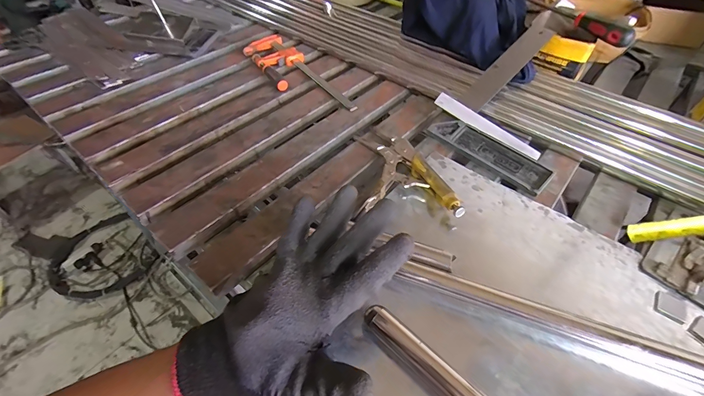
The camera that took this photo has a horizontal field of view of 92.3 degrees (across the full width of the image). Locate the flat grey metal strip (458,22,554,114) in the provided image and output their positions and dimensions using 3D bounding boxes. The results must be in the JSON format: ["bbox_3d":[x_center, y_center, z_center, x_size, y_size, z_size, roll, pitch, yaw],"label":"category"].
[{"bbox_3d":[0.258,-0.220,0.561,0.043,0.008,0.219,39,76,24],"label":"flat grey metal strip"}]

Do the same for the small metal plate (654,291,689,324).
[{"bbox_3d":[0.329,0.112,0.348,0.028,0.004,0.029,31,54,23],"label":"small metal plate"}]

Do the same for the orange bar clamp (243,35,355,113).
[{"bbox_3d":[-0.101,-0.226,0.629,0.095,0.030,0.277,-30,55,-24],"label":"orange bar clamp"}]

